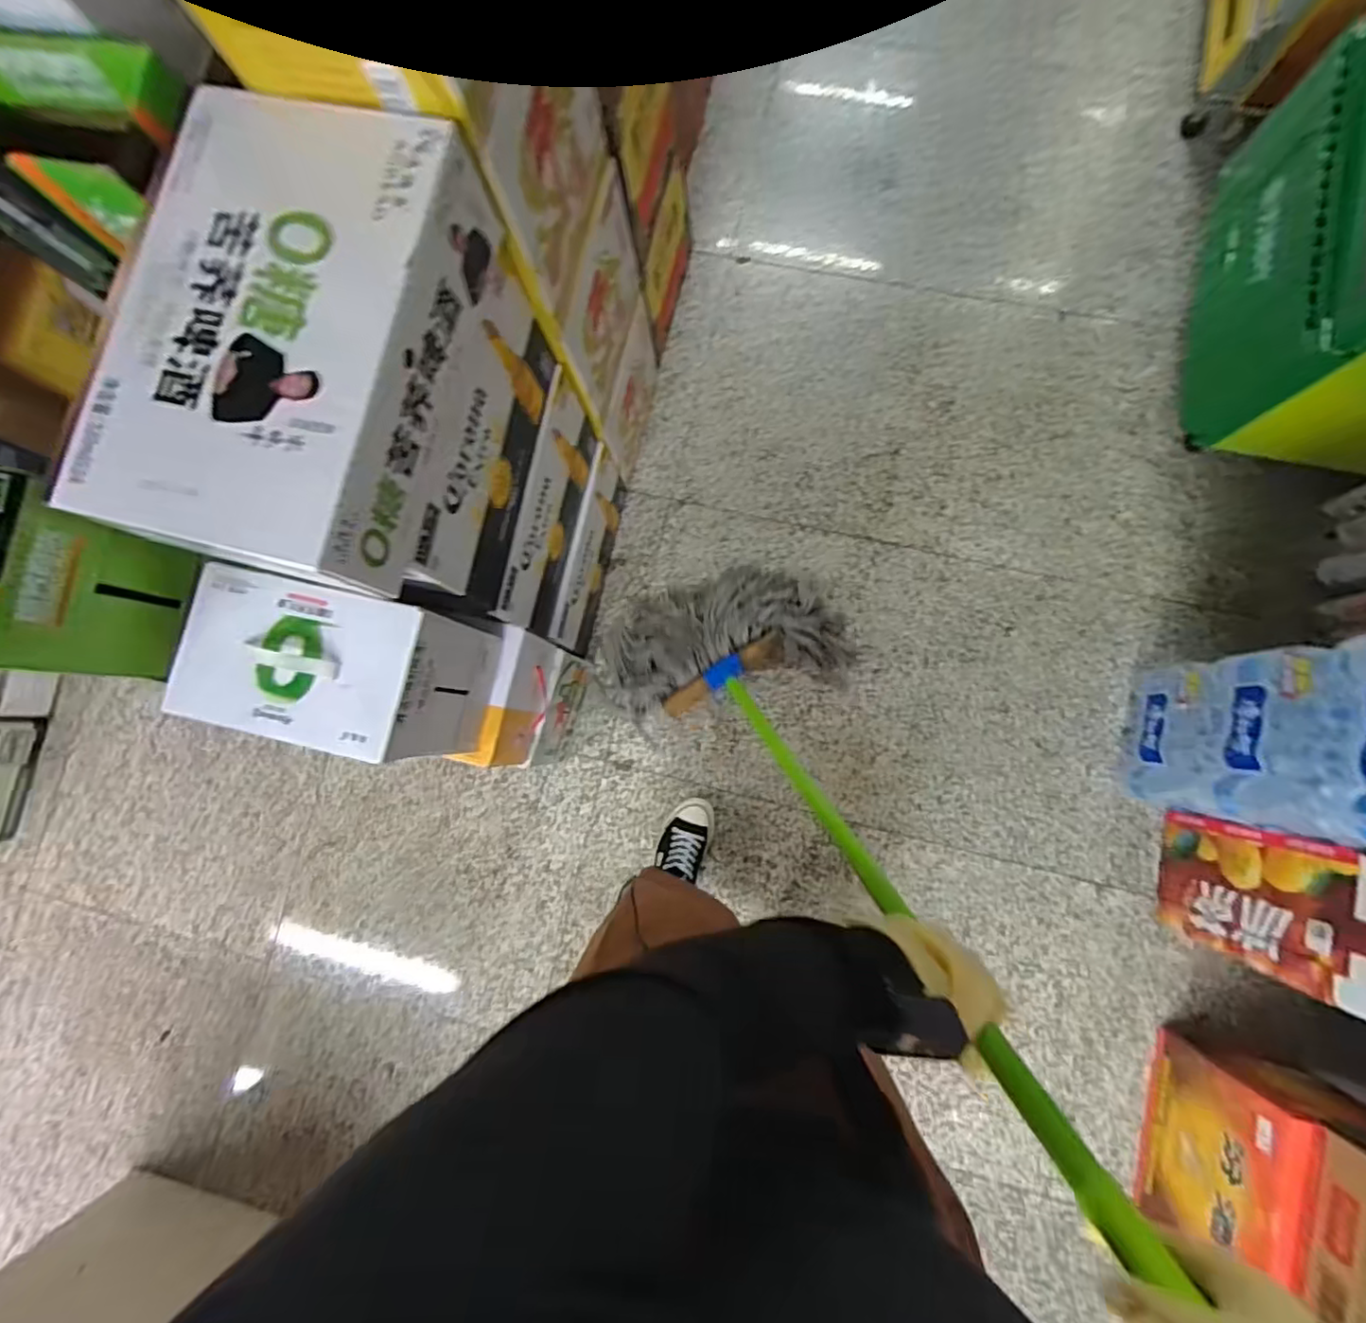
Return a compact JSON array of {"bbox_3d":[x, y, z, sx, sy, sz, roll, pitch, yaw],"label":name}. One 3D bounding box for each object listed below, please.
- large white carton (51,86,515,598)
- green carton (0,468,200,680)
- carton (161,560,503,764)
[{"bbox_3d":[-0.369,-0.295,0.615,0.267,0.138,0.393,14,85,6],"label":"large white carton"},{"bbox_3d":[-0.704,-0.094,0.657,0.264,0.205,0.182,9,84,6],"label":"green carton"},{"bbox_3d":[-0.414,0.012,0.799,0.261,0.238,0.178,11,85,6],"label":"carton"}]

